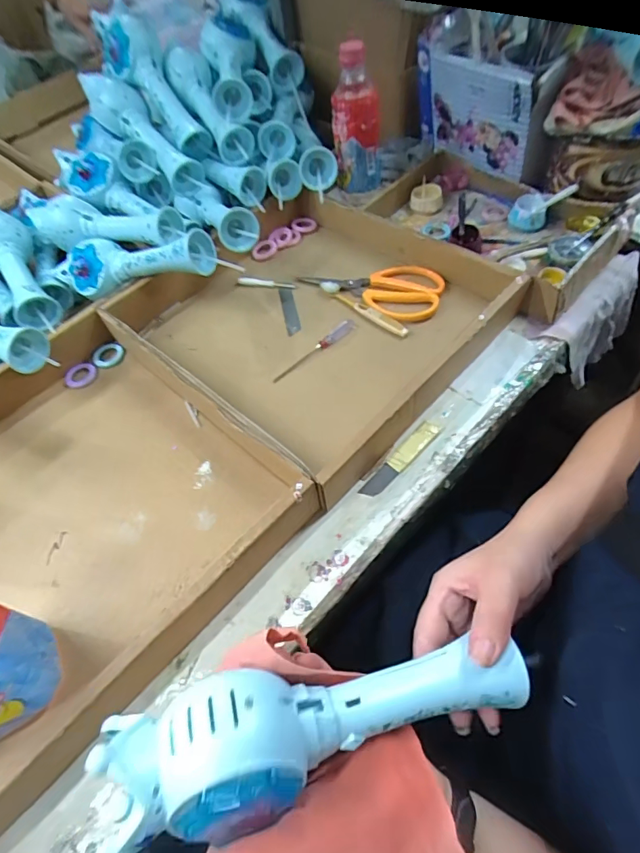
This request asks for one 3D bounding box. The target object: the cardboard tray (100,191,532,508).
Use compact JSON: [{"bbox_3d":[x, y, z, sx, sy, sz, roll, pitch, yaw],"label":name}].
[{"bbox_3d":[-0.007,-0.144,0.557,0.363,0.059,0.361,37,66,25],"label":"cardboard tray"}]

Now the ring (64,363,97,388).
[{"bbox_3d":[-0.292,-0.062,0.565,0.037,0.006,0.037,-2,56,3],"label":"ring"}]

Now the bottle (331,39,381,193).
[{"bbox_3d":[0.050,-0.400,0.621,0.062,0.172,0.053,0,57,4],"label":"bottle"}]

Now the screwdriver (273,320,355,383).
[{"bbox_3d":[-0.006,-0.090,0.544,0.122,0.009,0.016,-41,63,-21],"label":"screwdriver"}]

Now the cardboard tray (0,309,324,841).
[{"bbox_3d":[-0.252,0.069,0.439,0.374,0.065,0.342,37,66,25],"label":"cardboard tray"}]

